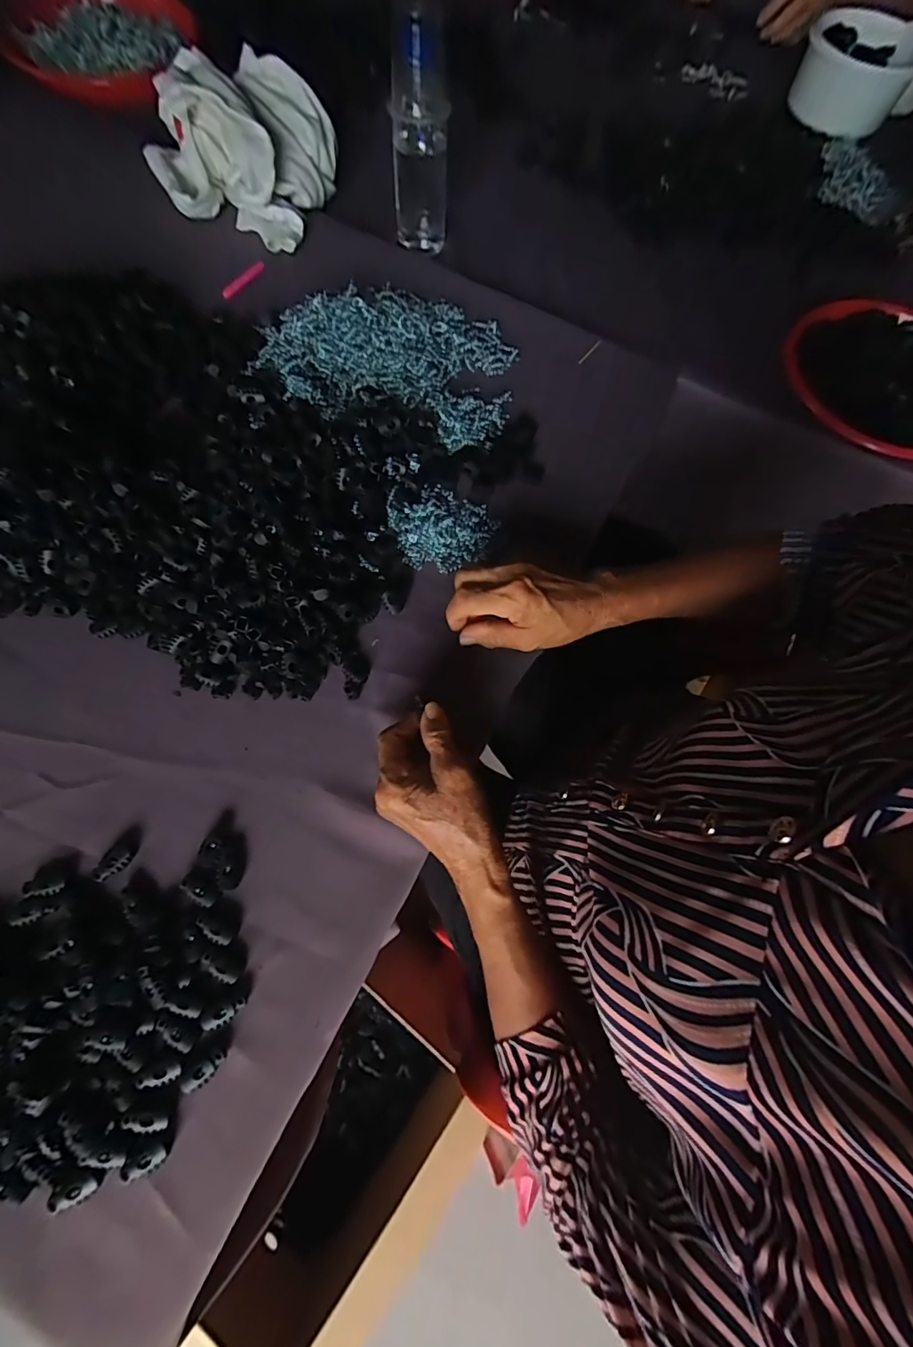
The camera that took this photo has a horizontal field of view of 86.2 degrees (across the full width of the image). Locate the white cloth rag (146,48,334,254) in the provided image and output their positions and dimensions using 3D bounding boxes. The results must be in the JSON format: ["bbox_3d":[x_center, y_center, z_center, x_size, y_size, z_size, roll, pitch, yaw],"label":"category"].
[{"bbox_3d":[-0.249,-0.600,0.547,0.194,0.088,0.184,18,72,4],"label":"white cloth rag"}]

